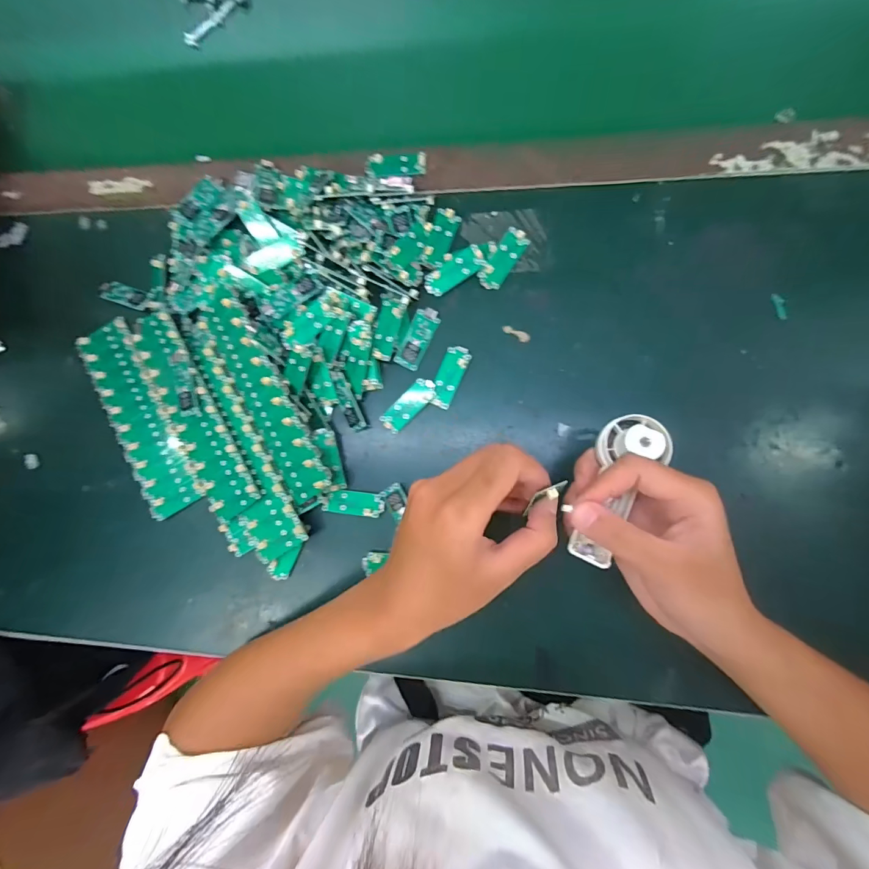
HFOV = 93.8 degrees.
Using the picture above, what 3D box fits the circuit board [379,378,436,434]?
[{"bbox_3d":[-0.021,-0.025,0.333,0.052,0.004,0.020,-43,84,5],"label":"circuit board"}]

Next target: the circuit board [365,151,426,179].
[{"bbox_3d":[-0.033,-0.232,0.351,0.051,0.006,0.020,-1,84,7],"label":"circuit board"}]

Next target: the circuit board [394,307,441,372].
[{"bbox_3d":[-0.013,-0.079,0.334,0.020,0.004,0.051,27,88,9],"label":"circuit board"}]

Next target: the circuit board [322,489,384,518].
[{"bbox_3d":[-0.066,0.057,0.333,0.050,0.004,0.019,6,85,8],"label":"circuit board"}]

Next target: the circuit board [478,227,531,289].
[{"bbox_3d":[0.056,-0.142,0.329,0.020,0.004,0.052,35,93,-10],"label":"circuit board"}]

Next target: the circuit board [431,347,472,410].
[{"bbox_3d":[0.012,-0.047,0.329,0.020,0.006,0.051,23,88,9],"label":"circuit board"}]

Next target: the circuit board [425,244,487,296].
[{"bbox_3d":[0.015,-0.135,0.333,0.052,0.004,0.024,-30,88,10],"label":"circuit board"}]

